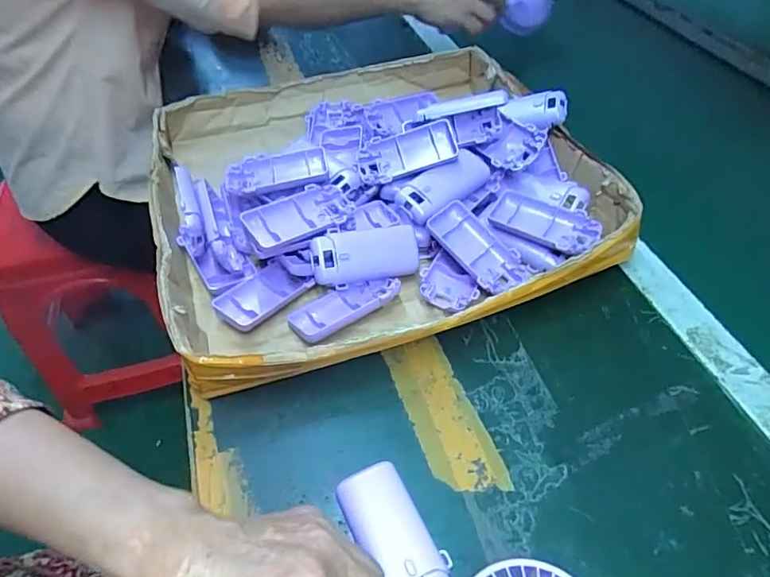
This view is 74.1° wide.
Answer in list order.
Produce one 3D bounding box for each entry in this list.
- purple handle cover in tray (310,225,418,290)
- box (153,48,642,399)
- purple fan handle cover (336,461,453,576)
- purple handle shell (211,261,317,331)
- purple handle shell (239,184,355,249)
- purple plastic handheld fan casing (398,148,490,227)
[{"bbox_3d":[-0.016,-0.028,0.434,0.091,0.046,0.015,-5,5,-18],"label":"purple handle cover in tray"},{"bbox_3d":[-0.015,-0.113,0.502,0.399,0.075,0.391,-15,51,-14],"label":"box"},{"bbox_3d":[0.006,0.157,0.320,0.042,0.018,0.093,-22,53,-20],"label":"purple fan handle cover"},{"bbox_3d":[-0.104,0.007,0.431,0.046,0.016,0.073,33,56,24],"label":"purple handle shell"},{"bbox_3d":[-0.071,-0.063,0.432,0.095,0.015,0.047,-26,55,-20],"label":"purple handle shell"},{"bbox_3d":[0.057,-0.096,0.470,0.093,0.025,0.039,-35,58,-25],"label":"purple plastic handheld fan casing"}]

